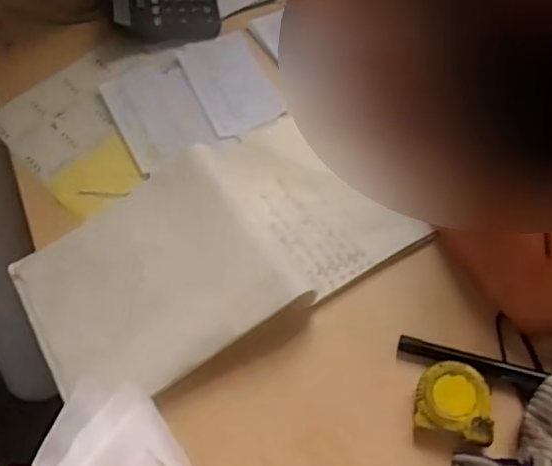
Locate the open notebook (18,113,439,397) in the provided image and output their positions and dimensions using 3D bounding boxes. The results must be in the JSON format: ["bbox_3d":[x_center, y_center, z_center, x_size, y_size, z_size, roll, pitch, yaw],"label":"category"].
[{"bbox_3d":[-0.055,0.000,0.640,0.413,0.046,0.220,-28,62,-13],"label":"open notebook"}]

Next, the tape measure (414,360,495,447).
[{"bbox_3d":[0.159,0.150,0.554,0.066,0.029,0.061,16,62,12],"label":"tape measure"}]

